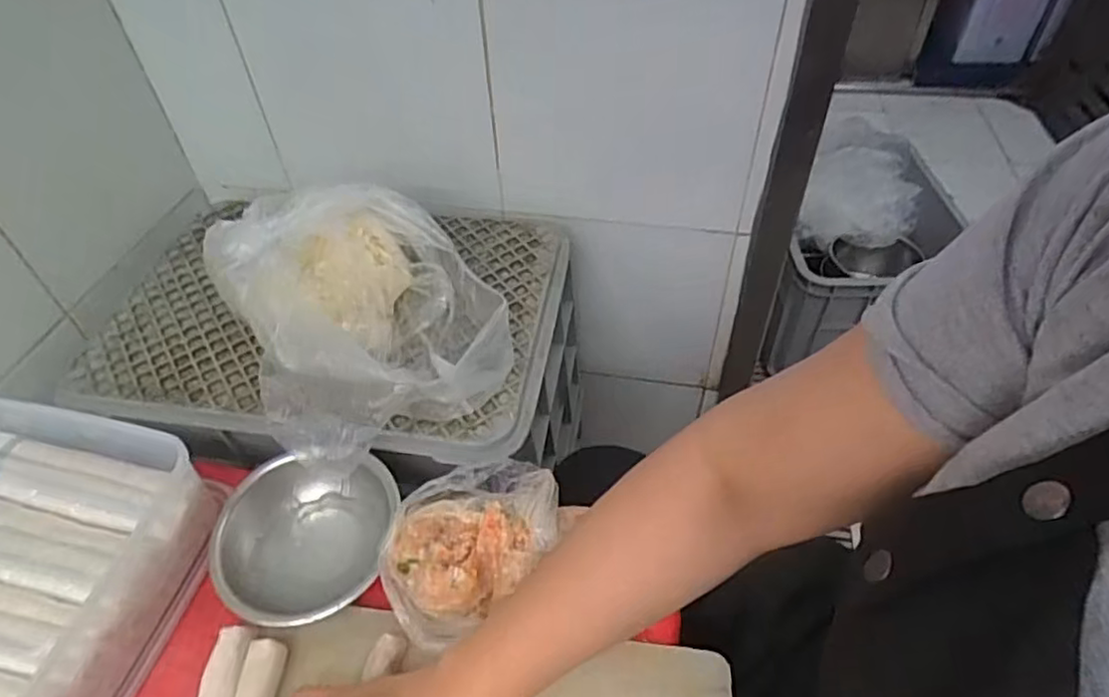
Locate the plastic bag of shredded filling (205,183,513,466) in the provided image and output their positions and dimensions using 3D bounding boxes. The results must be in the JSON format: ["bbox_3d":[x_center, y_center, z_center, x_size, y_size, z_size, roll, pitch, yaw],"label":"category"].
[{"bbox_3d":[-0.175,-0.036,0.637,0.221,0.153,0.235,-21,50,-16],"label":"plastic bag of shredded filling"}]

